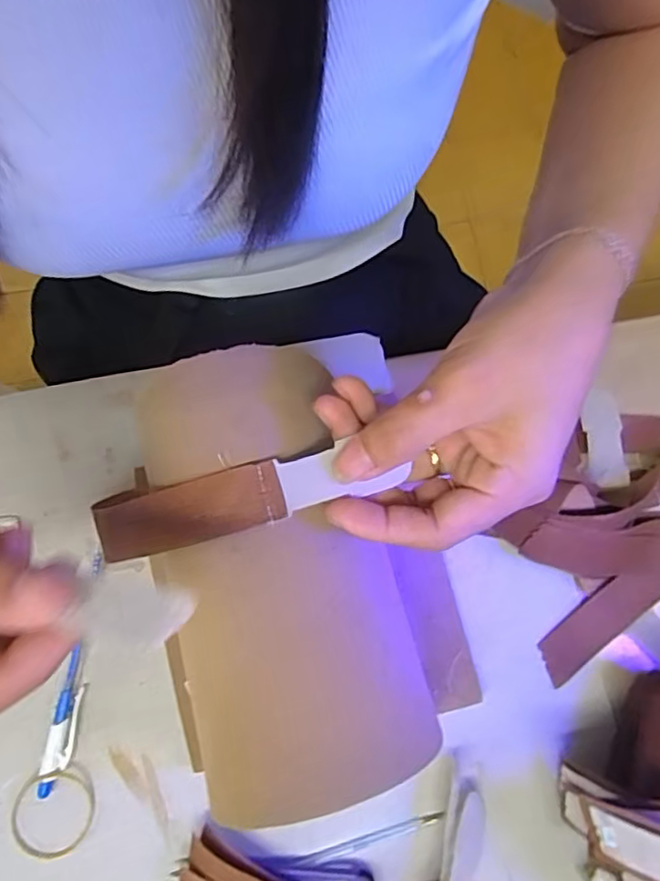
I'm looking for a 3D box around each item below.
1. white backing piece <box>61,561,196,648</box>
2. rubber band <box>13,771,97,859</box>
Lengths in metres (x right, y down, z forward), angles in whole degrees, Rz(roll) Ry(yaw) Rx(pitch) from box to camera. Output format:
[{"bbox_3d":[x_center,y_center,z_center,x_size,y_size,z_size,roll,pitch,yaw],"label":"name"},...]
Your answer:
[{"bbox_3d":[-0.057,0.048,0.170,0.035,0.007,0.017,13,76,5],"label":"white backing piece"},{"bbox_3d":[-0.150,0.200,0.321,0.045,0.007,0.042,0,75,1],"label":"rubber band"}]

